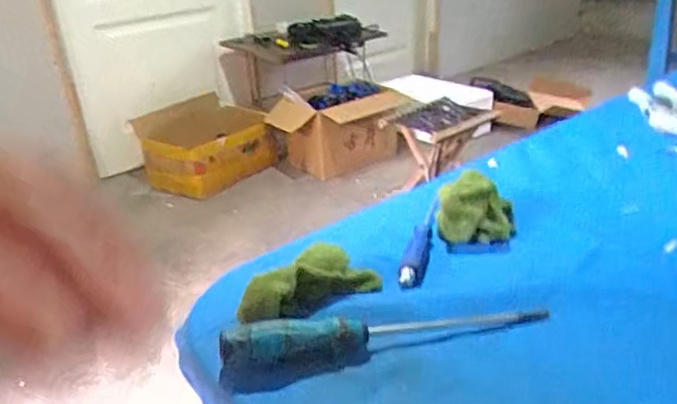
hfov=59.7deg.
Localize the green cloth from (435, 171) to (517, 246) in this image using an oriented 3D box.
[{"bbox_3d":[0.136,0.001,0.581,0.075,0.053,0.068,4,28,14],"label":"green cloth"}]

